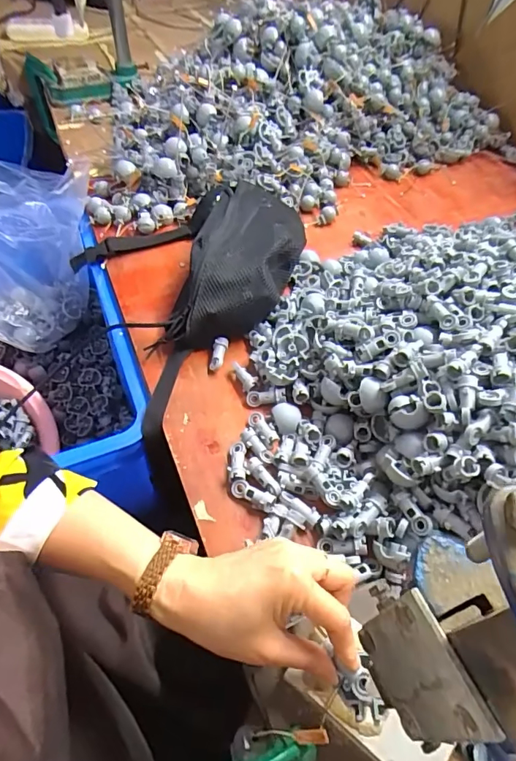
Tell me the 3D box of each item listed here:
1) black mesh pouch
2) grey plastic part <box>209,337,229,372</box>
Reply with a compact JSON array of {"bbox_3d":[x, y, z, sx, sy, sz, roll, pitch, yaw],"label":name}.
[{"bbox_3d":[-0.025,-0.180,0.621,0.154,0.083,0.307,2,51,-2],"label":"black mesh pouch"},{"bbox_3d":[-0.047,-0.031,0.541,0.016,0.018,0.044,9,52,4],"label":"grey plastic part"}]

